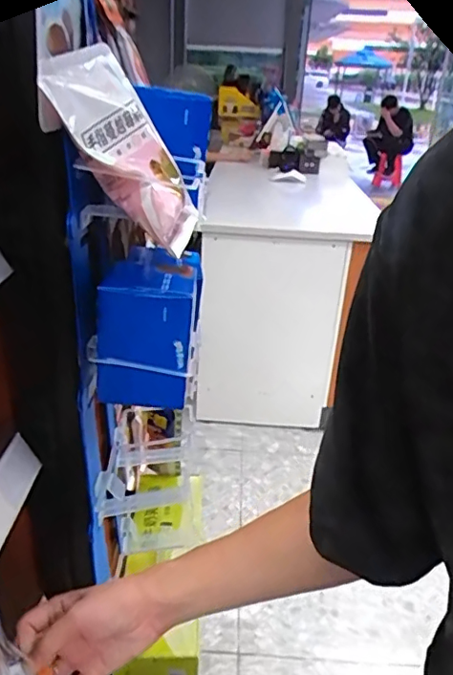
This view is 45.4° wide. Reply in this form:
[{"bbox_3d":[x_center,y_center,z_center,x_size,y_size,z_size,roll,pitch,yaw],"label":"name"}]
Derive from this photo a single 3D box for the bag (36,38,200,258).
[{"bbox_3d":[-0.077,-0.154,0.443,0.033,0.161,0.131,-26,26,30],"label":"bag"}]

